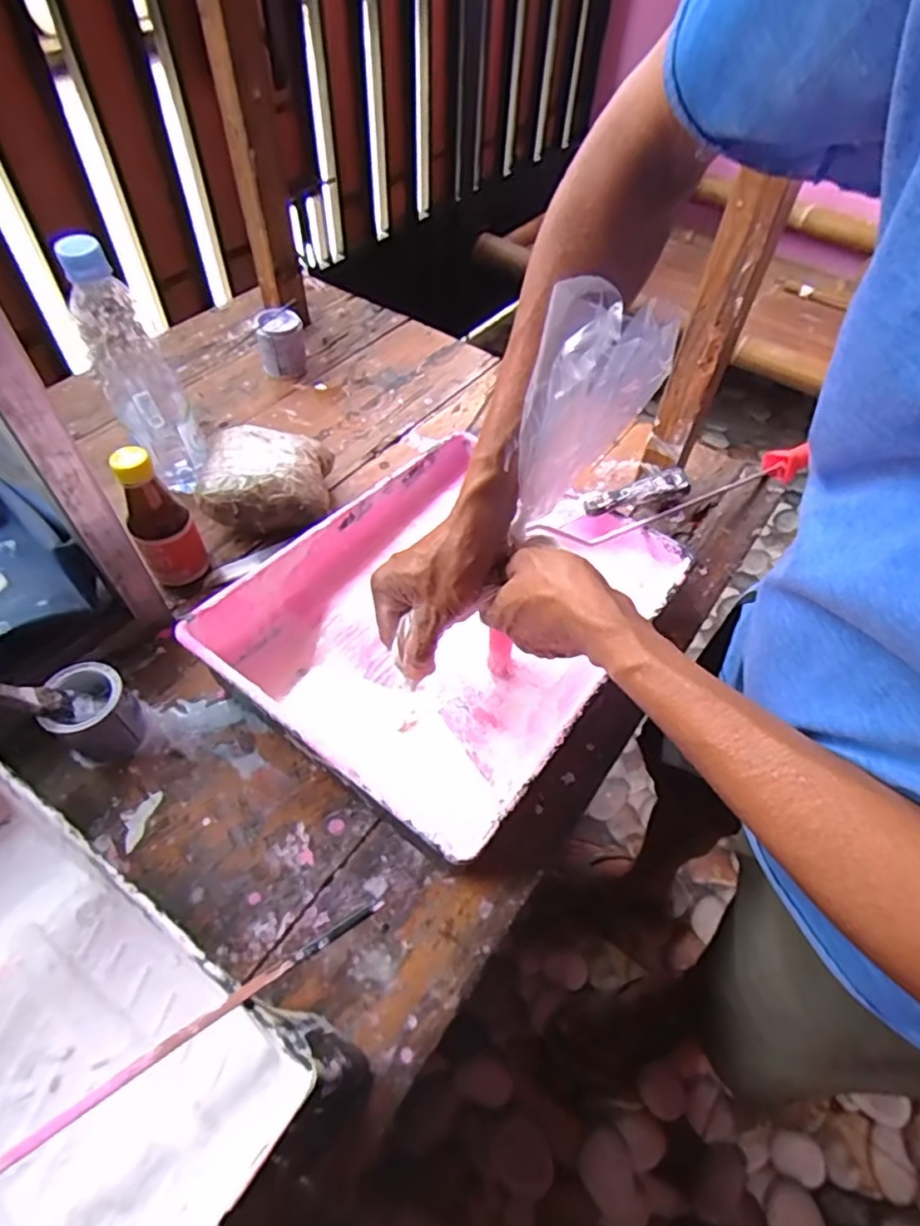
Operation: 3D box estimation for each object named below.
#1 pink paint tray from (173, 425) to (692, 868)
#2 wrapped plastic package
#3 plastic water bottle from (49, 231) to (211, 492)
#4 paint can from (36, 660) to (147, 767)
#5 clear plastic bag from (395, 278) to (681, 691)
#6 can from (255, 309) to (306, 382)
[{"bbox_3d":[-0.004,-0.005,0.525,0.261,0.076,0.345,33,59,20],"label":"pink paint tray"},{"bbox_3d":[-0.192,-0.128,0.612,0.123,0.075,0.095,-1,53,-3],"label":"wrapped plastic package"},{"bbox_3d":[-0.296,-0.218,0.564,0.065,0.241,0.066,-23,57,-18],"label":"plastic water bottle"},{"bbox_3d":[-0.278,0.076,0.466,0.055,0.062,0.054,1,53,-1],"label":"paint can"},{"bbox_3d":[0.062,-0.111,0.360,0.059,0.143,0.054,-19,53,-41],"label":"clear plastic bag"},{"bbox_3d":[-0.225,-0.338,0.776,0.056,0.070,0.060,1,53,-1],"label":"can"}]

